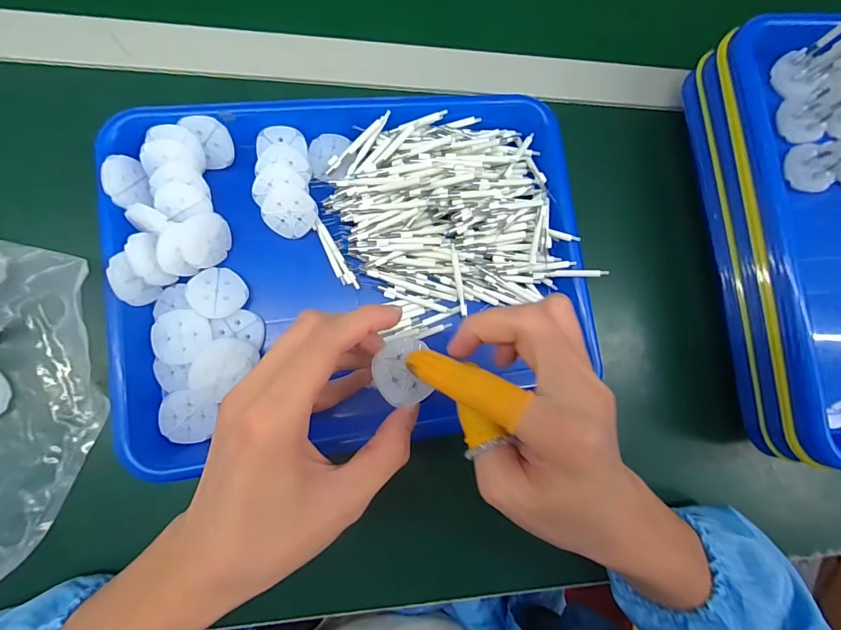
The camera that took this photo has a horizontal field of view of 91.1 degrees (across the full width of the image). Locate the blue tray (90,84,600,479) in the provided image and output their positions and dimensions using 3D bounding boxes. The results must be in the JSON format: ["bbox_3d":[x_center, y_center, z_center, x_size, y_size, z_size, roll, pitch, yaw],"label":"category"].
[{"bbox_3d":[-0.038,-0.034,0.295,0.322,0.033,0.242,-7,86,-8],"label":"blue tray"}]

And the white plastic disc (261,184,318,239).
[{"bbox_3d":[-0.093,-0.074,0.294,0.036,0.004,0.035,-3,102,-14],"label":"white plastic disc"}]

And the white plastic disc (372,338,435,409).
[{"bbox_3d":[-0.010,0.031,0.224,0.030,0.004,0.035,-10,81,-25],"label":"white plastic disc"}]

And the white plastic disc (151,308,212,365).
[{"bbox_3d":[-0.158,0.014,0.274,0.034,0.007,0.035,-6,84,-10],"label":"white plastic disc"}]

